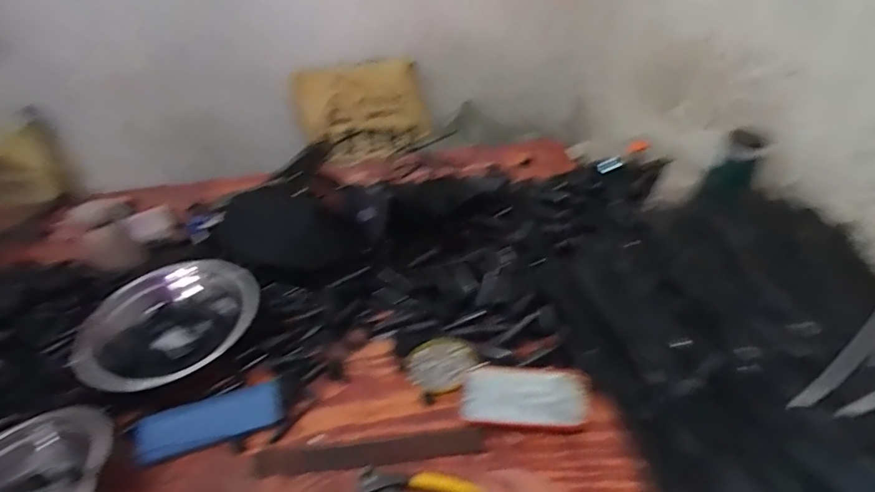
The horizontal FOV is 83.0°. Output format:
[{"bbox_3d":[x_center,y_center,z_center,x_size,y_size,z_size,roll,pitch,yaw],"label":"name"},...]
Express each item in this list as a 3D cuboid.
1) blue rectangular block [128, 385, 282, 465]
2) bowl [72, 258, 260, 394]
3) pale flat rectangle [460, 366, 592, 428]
[{"bbox_3d":[-0.282,0.219,0.613,0.172,0.022,0.062,-14,37,-11],"label":"blue rectangular block"},{"bbox_3d":[-0.380,0.119,0.705,0.237,0.076,0.237,-4,36,3],"label":"bowl"},{"bbox_3d":[0.107,0.182,0.604,0.150,0.012,0.083,1,36,10],"label":"pale flat rectangle"}]

